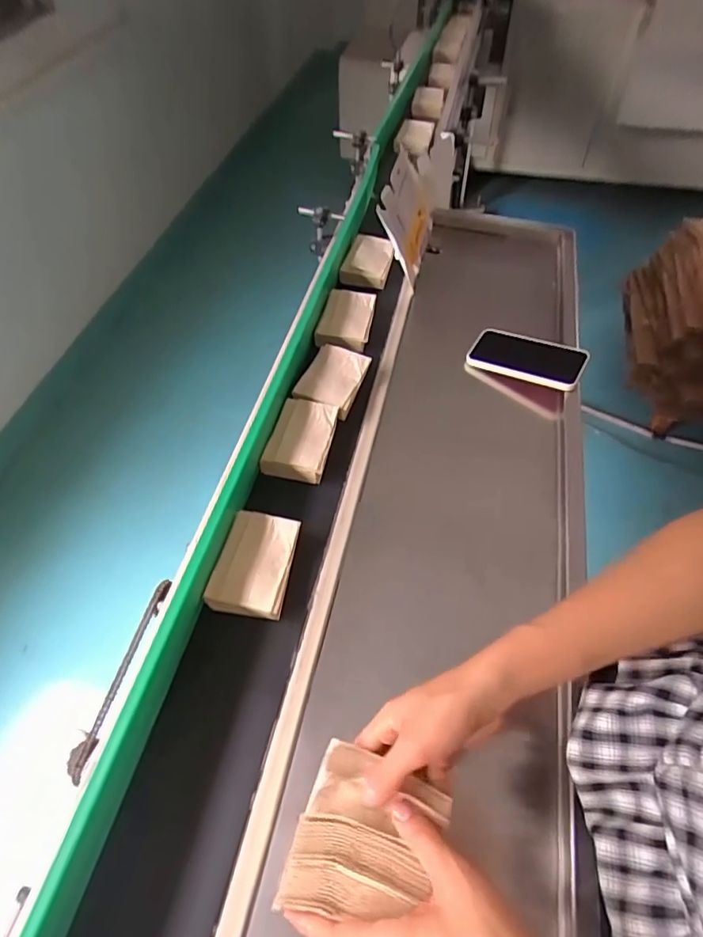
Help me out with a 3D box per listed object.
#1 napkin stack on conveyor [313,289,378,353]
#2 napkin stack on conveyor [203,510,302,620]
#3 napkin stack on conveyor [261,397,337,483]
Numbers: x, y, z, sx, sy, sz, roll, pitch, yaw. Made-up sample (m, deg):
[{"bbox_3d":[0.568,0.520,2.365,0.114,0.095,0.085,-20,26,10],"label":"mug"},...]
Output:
[{"bbox_3d":[-0.007,-0.225,0.797,0.076,0.026,0.129,11,54,10],"label":"napkin stack on conveyor"},{"bbox_3d":[-0.099,0.097,0.551,0.074,0.024,0.103,9,53,8],"label":"napkin stack on conveyor"},{"bbox_3d":[-0.060,-0.037,0.656,0.071,0.027,0.105,11,54,10],"label":"napkin stack on conveyor"}]

